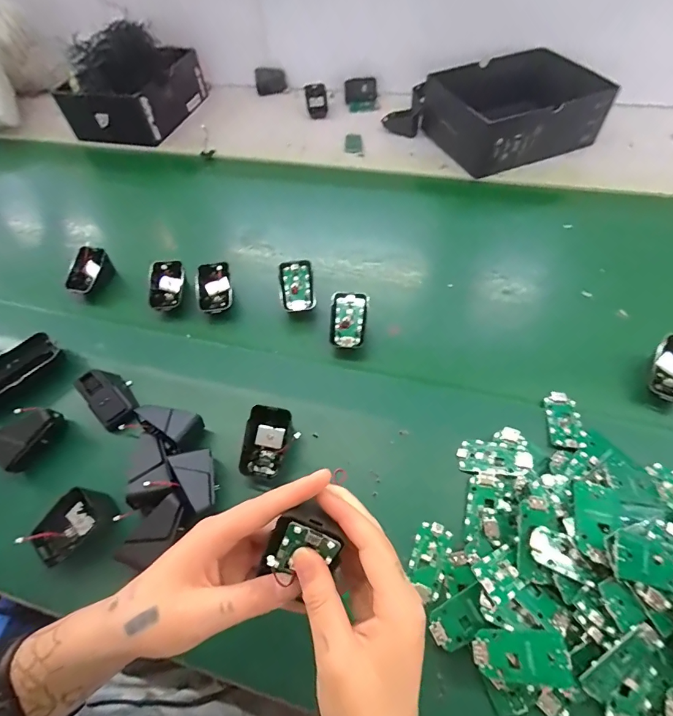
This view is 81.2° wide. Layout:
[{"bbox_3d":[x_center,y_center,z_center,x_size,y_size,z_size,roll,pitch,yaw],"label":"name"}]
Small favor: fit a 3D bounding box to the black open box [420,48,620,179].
[{"bbox_3d":[0.290,-0.424,0.677,0.227,0.087,0.211,-22,59,-8],"label":"black open box"}]

